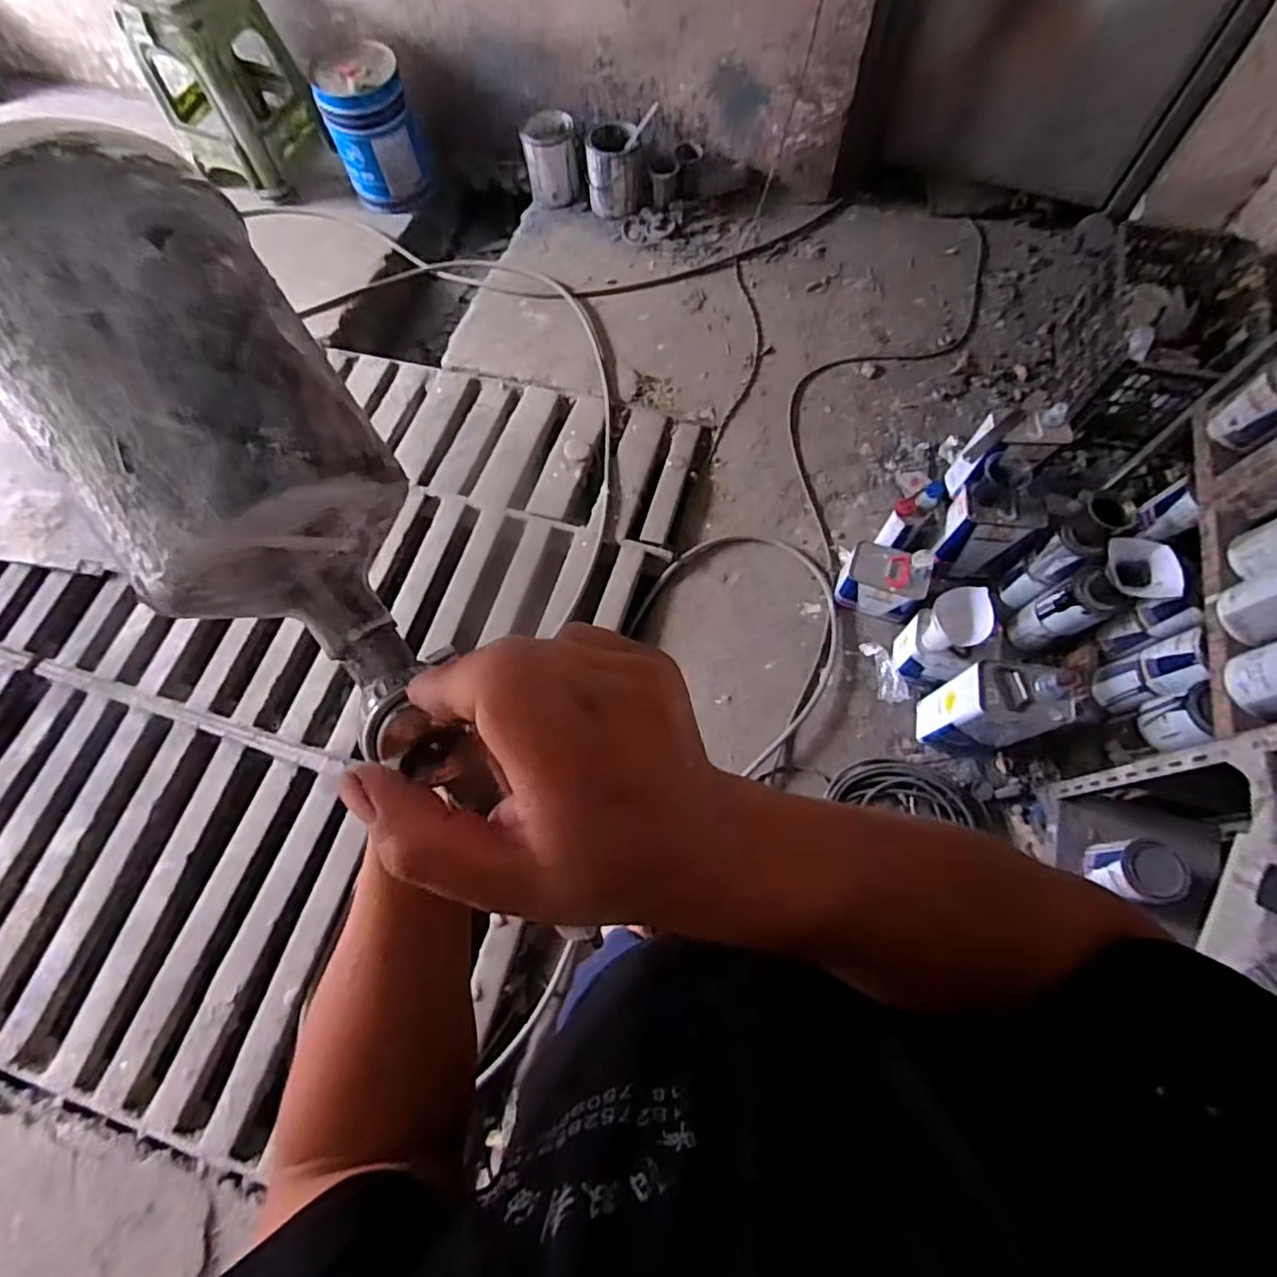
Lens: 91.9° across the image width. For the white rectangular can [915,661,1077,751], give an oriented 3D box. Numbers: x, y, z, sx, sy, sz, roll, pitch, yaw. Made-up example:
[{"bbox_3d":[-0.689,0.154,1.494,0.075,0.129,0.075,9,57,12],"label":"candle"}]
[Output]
[{"bbox_3d":[0.732,0.148,1.276,0.185,0.337,0.113,6,70,4],"label":"white rectangular can"}]

